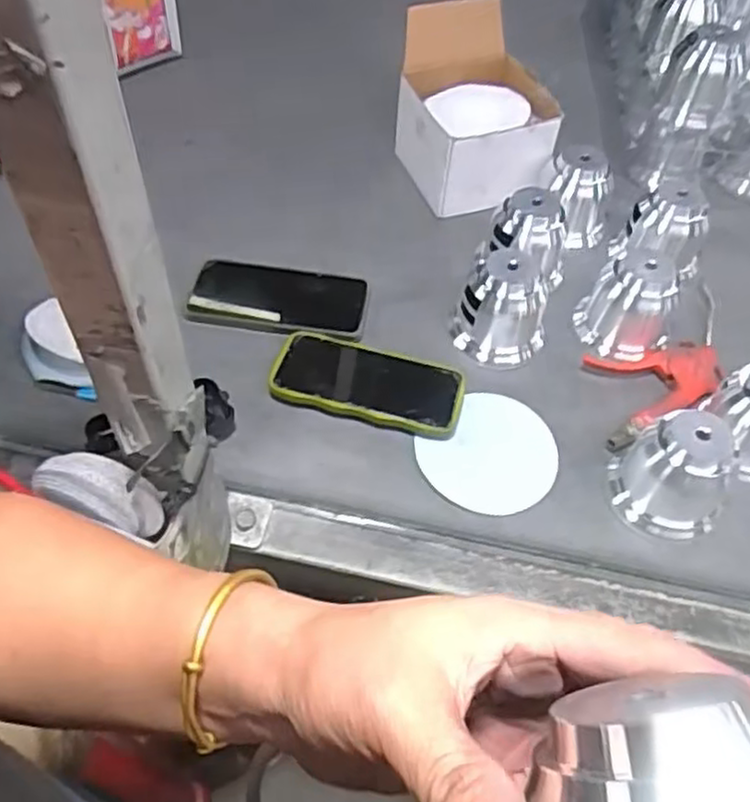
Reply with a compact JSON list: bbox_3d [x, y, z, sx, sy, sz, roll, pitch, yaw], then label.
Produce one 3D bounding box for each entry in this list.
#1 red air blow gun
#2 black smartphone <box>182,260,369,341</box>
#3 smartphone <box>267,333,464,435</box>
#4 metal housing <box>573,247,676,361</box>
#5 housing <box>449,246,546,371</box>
[{"bbox_3d":[0.266,-0.033,0.665,0.207,0.031,0.094,-24,58,-22],"label":"red air blow gun"},{"bbox_3d":[-0.091,-0.099,0.692,0.168,0.012,0.079,6,56,9],"label":"black smartphone"},{"bbox_3d":[-0.005,-0.019,0.640,0.163,0.015,0.083,14,52,6],"label":"smartphone"},{"bbox_3d":[0.235,-0.089,0.678,0.077,0.087,0.064,17,53,8],"label":"metal housing"},{"bbox_3d":[0.120,-0.088,0.670,0.083,0.083,0.068,17,53,8],"label":"housing"}]

